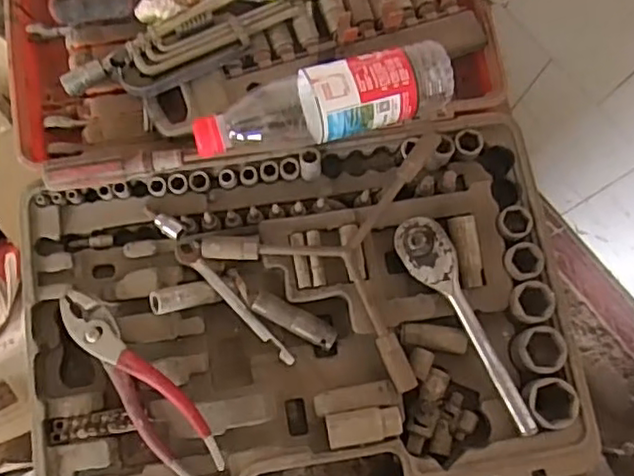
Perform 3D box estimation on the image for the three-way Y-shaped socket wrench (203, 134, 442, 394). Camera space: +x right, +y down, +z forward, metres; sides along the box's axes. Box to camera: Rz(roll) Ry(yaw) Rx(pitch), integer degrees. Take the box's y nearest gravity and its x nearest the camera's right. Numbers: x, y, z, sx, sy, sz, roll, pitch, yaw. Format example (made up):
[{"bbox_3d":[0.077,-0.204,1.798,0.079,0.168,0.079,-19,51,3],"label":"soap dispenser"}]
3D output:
[{"bbox_3d":[0.000,0.007,0.556,0.192,0.020,0.220,8,77,0],"label":"three-way Y-shaped socket wrench"}]

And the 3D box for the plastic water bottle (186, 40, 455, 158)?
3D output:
[{"bbox_3d":[0.006,-0.117,0.555,0.226,0.059,0.075,-7,77,-4],"label":"plastic water bottle"}]

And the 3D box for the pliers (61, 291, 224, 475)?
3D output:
[{"bbox_3d":[-0.150,0.121,0.526,0.048,0.016,0.192,-42,82,-10],"label":"pliers"}]

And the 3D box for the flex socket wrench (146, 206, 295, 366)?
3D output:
[{"bbox_3d":[-0.085,0.042,0.558,0.020,0.013,0.181,-42,82,-10],"label":"flex socket wrench"}]

